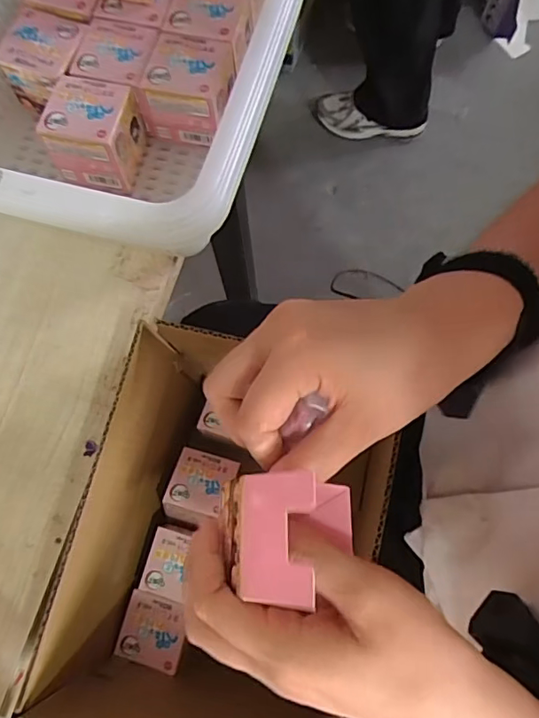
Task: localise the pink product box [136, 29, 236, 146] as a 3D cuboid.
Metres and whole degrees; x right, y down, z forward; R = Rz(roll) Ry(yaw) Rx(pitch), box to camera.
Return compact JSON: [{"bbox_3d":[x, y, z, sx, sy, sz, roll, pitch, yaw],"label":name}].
[{"bbox_3d":[-0.067,-0.224,0.439,0.068,0.066,0.060,14,75,6],"label":"pink product box"}]

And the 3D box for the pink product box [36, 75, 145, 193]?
[{"bbox_3d":[-0.143,-0.184,0.430,0.060,0.064,0.061,11,75,5],"label":"pink product box"}]

